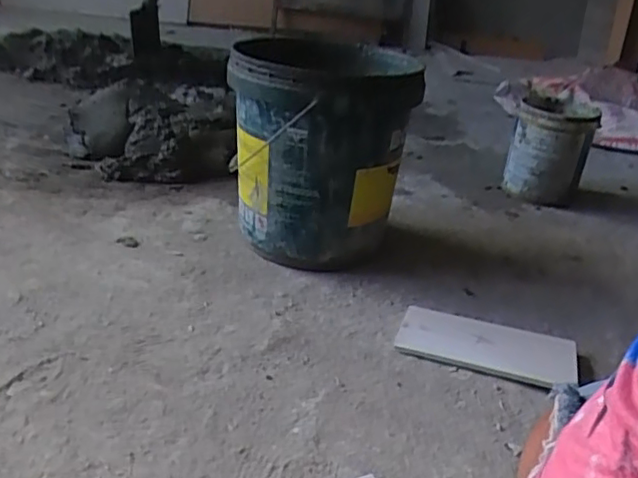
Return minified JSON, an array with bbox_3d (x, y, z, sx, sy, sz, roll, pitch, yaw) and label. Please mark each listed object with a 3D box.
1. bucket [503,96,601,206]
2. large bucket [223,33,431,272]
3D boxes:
[{"bbox_3d":[0.508,-0.190,1.355,0.153,0.211,0.153,6,29,-3],"label":"bucket"},{"bbox_3d":[-0.003,-0.121,1.009,0.282,0.342,0.255,8,29,2],"label":"large bucket"}]

